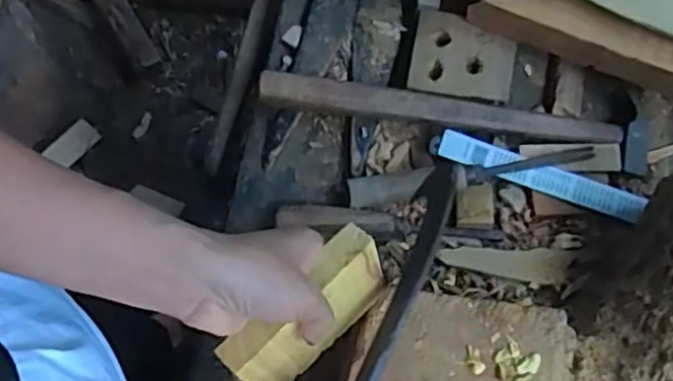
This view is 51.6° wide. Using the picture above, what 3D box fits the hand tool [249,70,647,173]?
[{"bbox_3d":[0.119,-0.084,0.681,0.383,0.044,0.068,10,74,2],"label":"hand tool"}]

